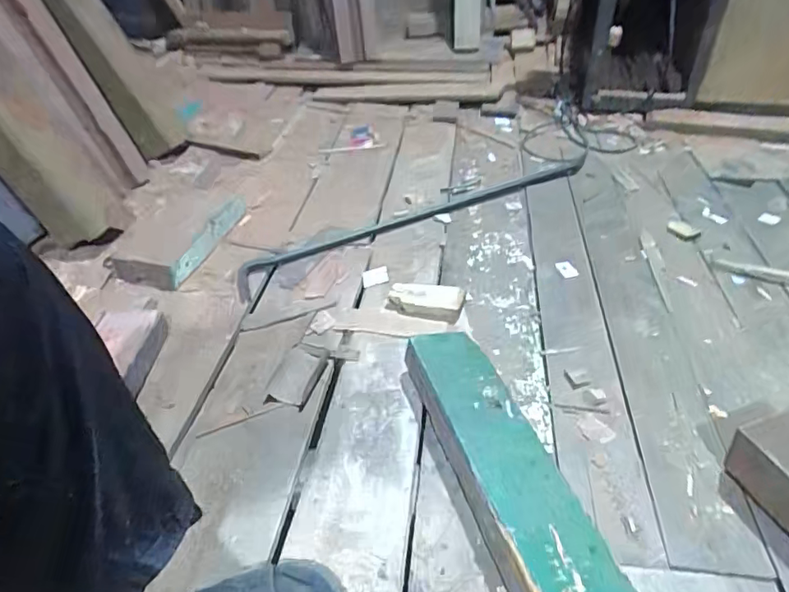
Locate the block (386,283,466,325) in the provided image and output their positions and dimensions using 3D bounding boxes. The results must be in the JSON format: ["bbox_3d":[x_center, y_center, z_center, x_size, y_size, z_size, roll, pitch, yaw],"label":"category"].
[{"bbox_3d":[0.052,0.011,0.915,0.138,0.039,0.066,5,40,15],"label":"block"}]

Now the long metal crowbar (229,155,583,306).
[{"bbox_3d":[0.064,-0.179,1.147,0.848,0.033,0.101,-21,41,-17],"label":"long metal crowbar"}]

